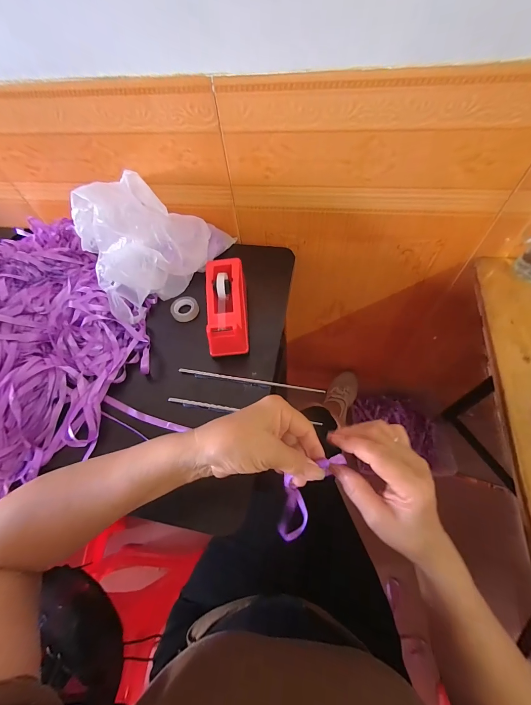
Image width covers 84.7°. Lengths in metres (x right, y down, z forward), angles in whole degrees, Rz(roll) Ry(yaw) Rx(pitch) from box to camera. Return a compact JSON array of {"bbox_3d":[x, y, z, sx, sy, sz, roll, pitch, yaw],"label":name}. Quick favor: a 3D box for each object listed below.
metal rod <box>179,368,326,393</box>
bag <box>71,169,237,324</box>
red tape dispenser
[{"bbox_3d":[-0.023,0.042,0.442,0.221,0.006,0.007,7,61,10],"label":"metal rod"},{"bbox_3d":[-0.158,-0.179,0.459,0.131,0.182,0.260,36,70,23],"label":"bag"},{"bbox_3d":[-0.062,-0.073,0.473,0.063,0.077,0.157,-5,60,3],"label":"red tape dispenser"}]

